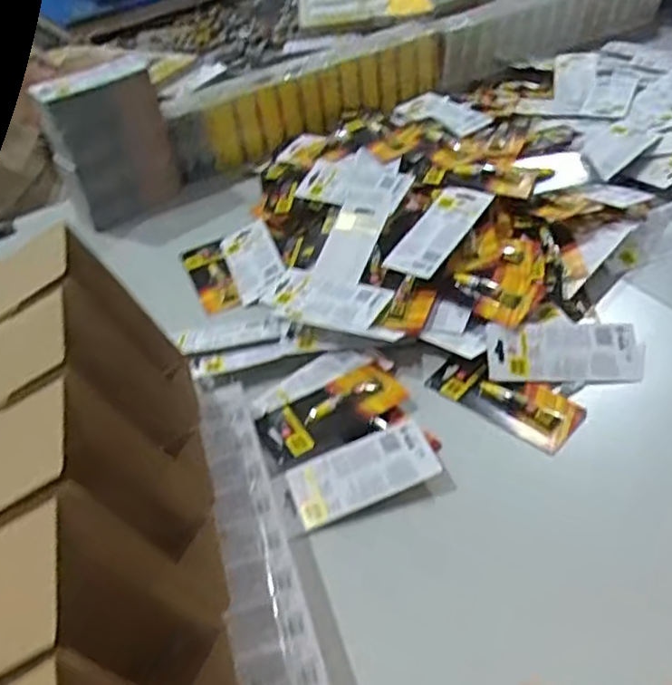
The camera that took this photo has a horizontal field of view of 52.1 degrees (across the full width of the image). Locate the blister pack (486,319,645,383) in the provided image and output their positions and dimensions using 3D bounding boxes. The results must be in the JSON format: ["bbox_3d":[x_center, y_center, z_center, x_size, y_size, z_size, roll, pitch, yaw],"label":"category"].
[{"bbox_3d":[0.245,0.011,0.744,0.157,0.027,0.075,-1,43,7],"label":"blister pack"}]

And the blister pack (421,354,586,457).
[{"bbox_3d":[0.178,0.053,0.724,0.153,0.020,0.067,26,53,32],"label":"blister pack"}]

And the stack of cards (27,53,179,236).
[{"bbox_3d":[-0.340,-0.302,1.041,0.163,0.206,0.103,-31,47,-22],"label":"stack of cards"}]

